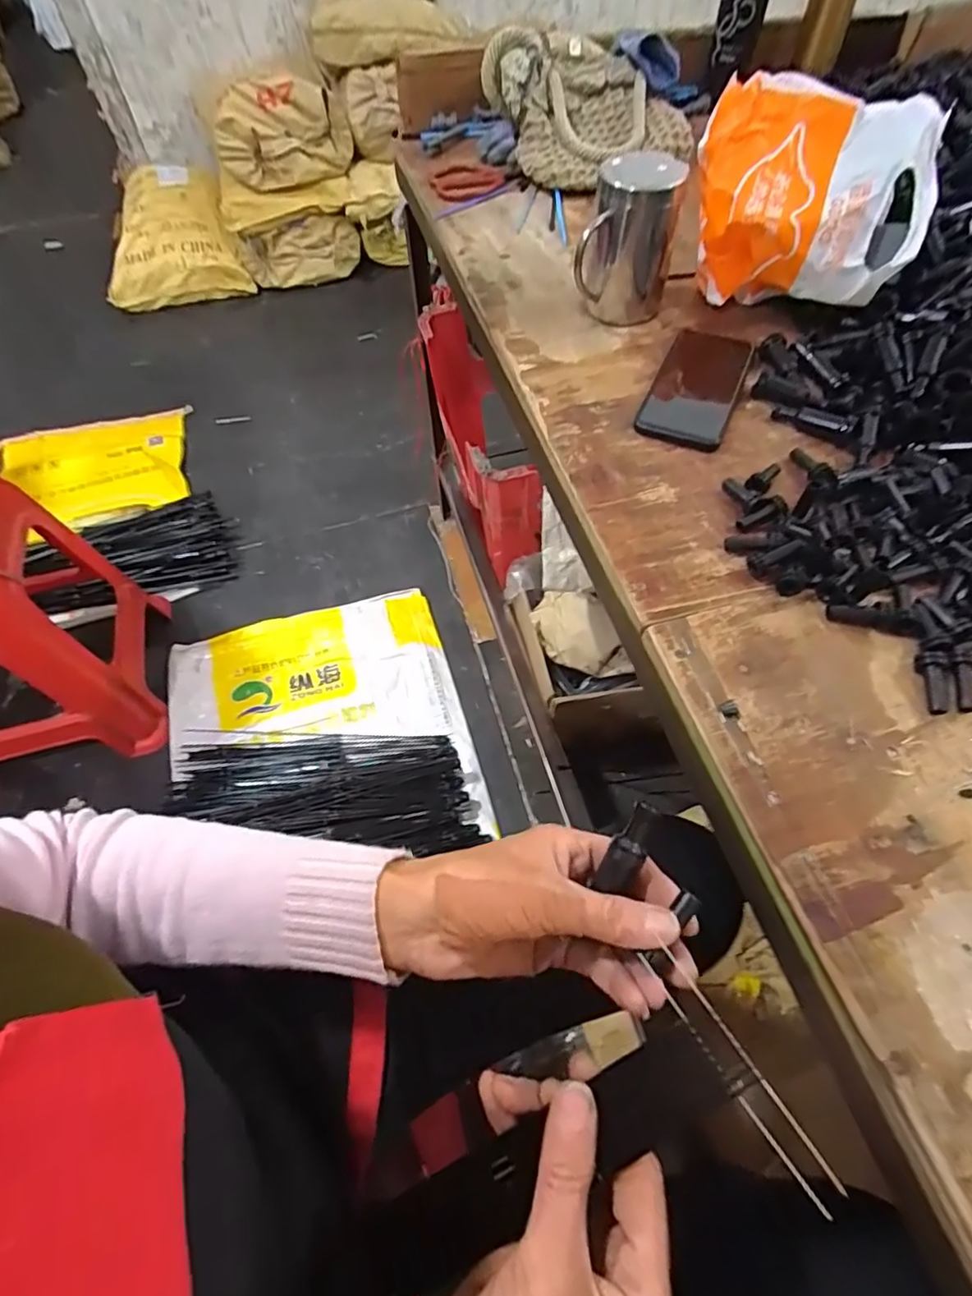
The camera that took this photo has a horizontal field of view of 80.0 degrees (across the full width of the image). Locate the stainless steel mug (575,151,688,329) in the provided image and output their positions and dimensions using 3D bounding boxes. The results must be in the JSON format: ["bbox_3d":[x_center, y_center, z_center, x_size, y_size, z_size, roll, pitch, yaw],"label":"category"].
[{"bbox_3d":[0.133,-0.384,0.553,0.085,0.119,0.074,11,59,8],"label":"stainless steel mug"}]

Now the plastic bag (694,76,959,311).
[{"bbox_3d":[0.287,-0.395,0.529,0.188,0.145,0.123,11,59,8],"label":"plastic bag"}]

